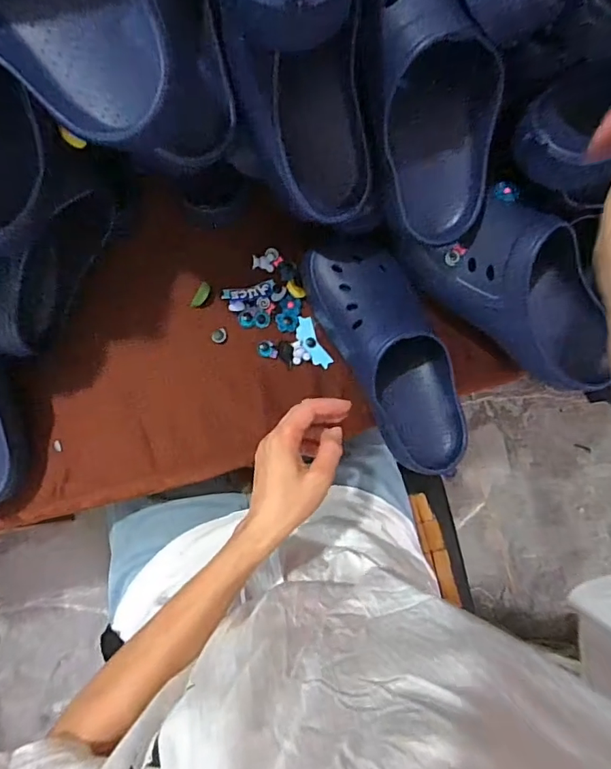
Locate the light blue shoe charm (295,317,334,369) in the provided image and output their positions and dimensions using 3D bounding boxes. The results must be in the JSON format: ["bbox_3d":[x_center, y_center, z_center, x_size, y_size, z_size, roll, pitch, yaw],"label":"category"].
[{"bbox_3d":[0.008,-0.047,0.543,0.024,0.006,0.062,-26,87,-9],"label":"light blue shoe charm"}]

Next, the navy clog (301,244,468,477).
[{"bbox_3d":[0.097,-0.034,0.512,0.102,0.081,0.260,-26,87,-9],"label":"navy clog"}]

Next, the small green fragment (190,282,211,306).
[{"bbox_3d":[-0.115,-0.097,0.532,0.014,0.004,0.031,37,103,-2],"label":"small green fragment"}]

